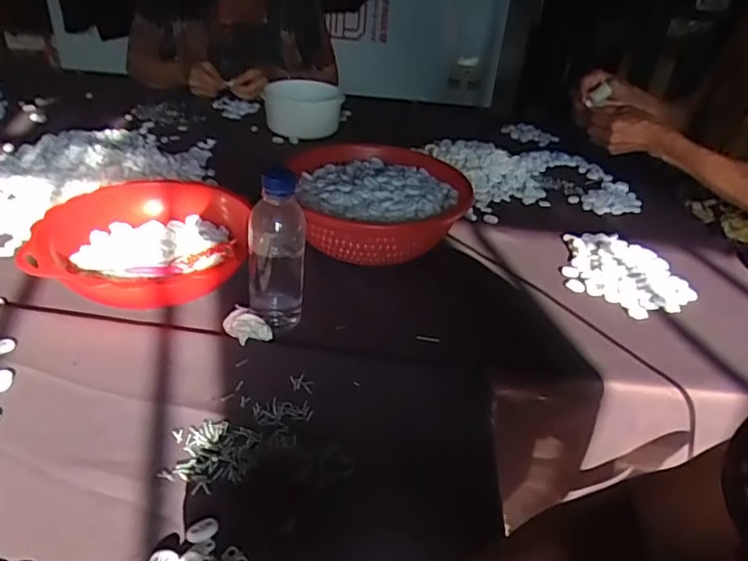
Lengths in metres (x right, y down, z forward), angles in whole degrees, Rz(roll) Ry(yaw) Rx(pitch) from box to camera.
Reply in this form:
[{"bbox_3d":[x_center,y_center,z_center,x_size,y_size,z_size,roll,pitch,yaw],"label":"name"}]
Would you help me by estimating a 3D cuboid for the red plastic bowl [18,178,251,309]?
[{"bbox_3d":[-0.265,-0.040,0.671,0.217,0.064,0.234,1,33,-8],"label":"red plastic bowl"}]

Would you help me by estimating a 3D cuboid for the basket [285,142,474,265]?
[{"bbox_3d":[0.006,-0.104,0.793,0.223,0.091,0.267,-3,34,-14],"label":"basket"}]

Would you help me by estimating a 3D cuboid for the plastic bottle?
[{"bbox_3d":[-0.102,-0.037,0.605,0.060,0.162,0.057,-2,34,-12],"label":"plastic bottle"}]

